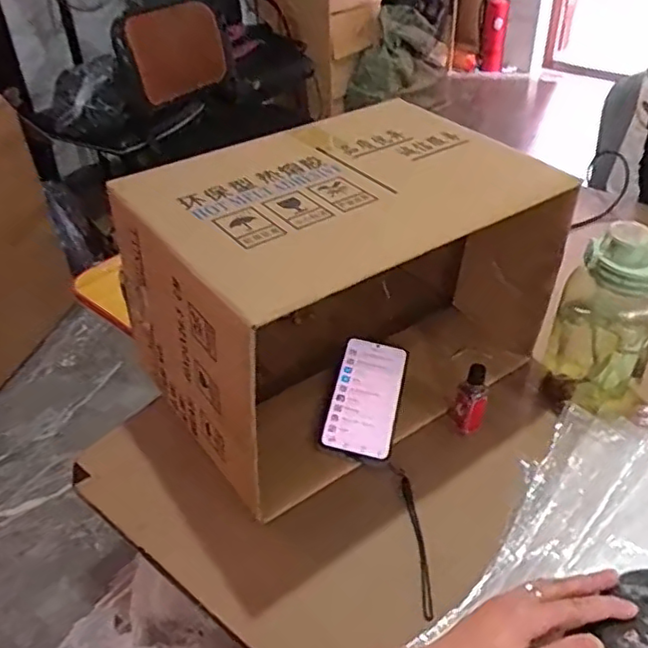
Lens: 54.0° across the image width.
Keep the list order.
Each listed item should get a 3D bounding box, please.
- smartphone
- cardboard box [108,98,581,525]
[{"bbox_3d":[0.048,0.080,0.708,0.076,0.008,0.152,16,49,1],"label":"smartphone"},{"bbox_3d":[0.016,-0.057,0.718,0.420,0.259,0.283,-25,43,-25],"label":"cardboard box"}]

